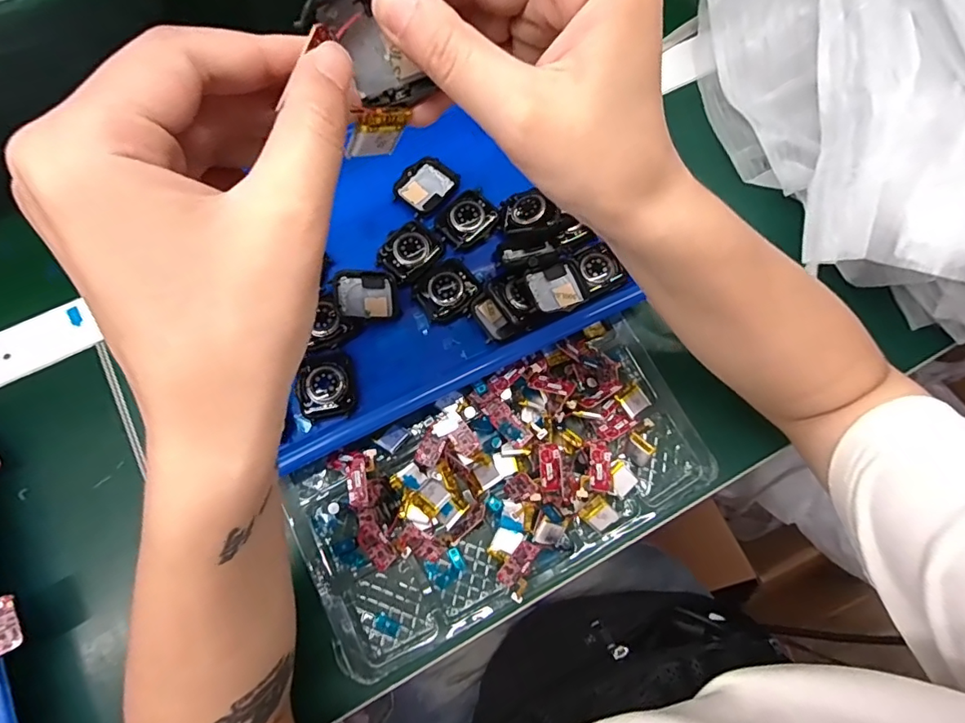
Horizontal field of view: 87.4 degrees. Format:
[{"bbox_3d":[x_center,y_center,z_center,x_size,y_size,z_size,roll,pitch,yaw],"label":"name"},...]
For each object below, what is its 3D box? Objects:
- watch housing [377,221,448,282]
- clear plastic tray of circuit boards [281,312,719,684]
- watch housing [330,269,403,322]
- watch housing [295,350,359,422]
[{"bbox_3d":[-0.051,-0.078,0.356,0.035,0.009,0.041,40,76,10],"label":"watch housing"},{"bbox_3d":[0.014,0.078,0.326,0.257,0.035,0.132,-26,75,-9],"label":"clear plastic tray of circuit boards"},{"bbox_3d":[-0.079,-0.046,0.344,0.041,0.016,0.036,-13,73,-6],"label":"watch housing"},{"bbox_3d":[-0.101,0.015,0.327,0.035,0.010,0.042,-6,73,-4],"label":"watch housing"}]

